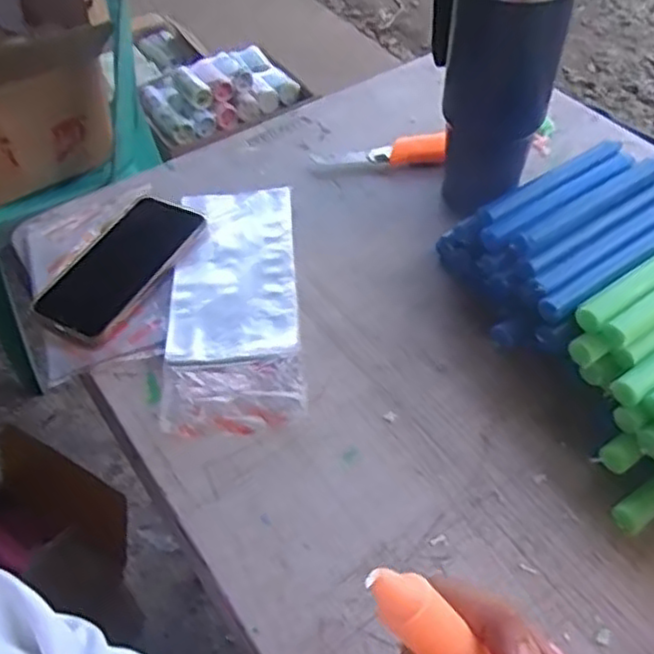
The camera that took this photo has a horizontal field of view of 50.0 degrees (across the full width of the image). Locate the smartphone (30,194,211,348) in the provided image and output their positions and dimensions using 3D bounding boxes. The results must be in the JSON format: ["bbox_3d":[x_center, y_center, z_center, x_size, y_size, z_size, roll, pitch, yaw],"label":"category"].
[{"bbox_3d":[-0.177,-0.055,0.606,0.081,0.016,0.158,22,54,20],"label":"smartphone"}]

